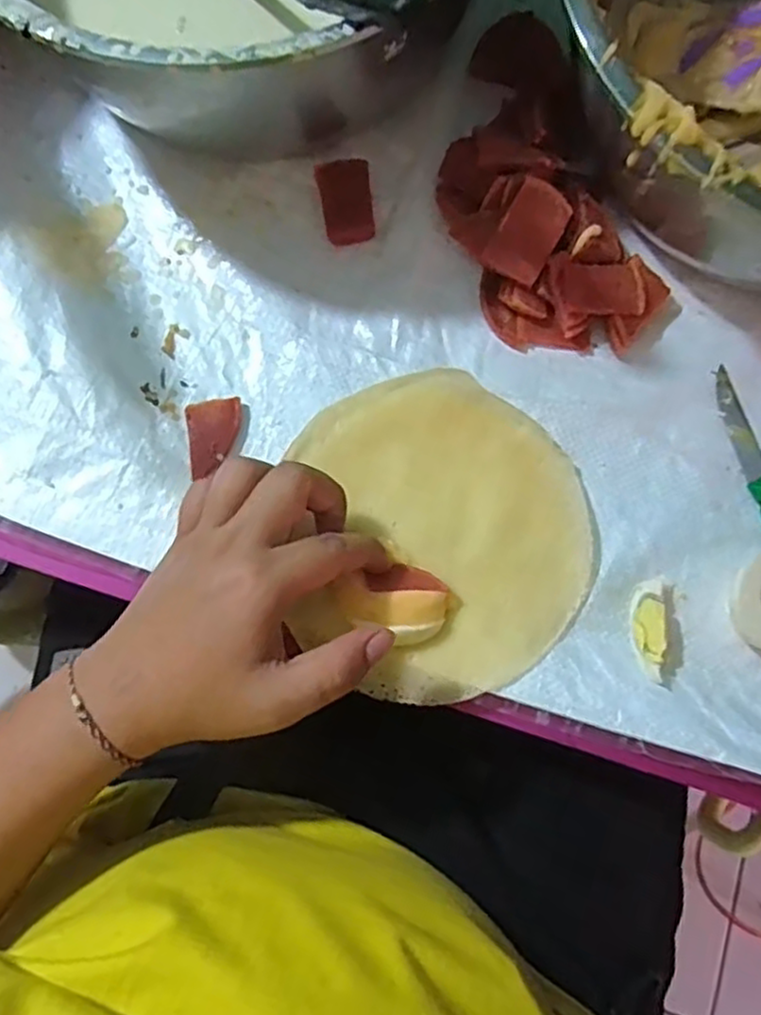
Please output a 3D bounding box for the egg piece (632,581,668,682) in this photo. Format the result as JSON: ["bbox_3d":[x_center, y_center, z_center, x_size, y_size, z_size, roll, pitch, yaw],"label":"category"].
[{"bbox_3d":[0.138,0.063,0.361,0.013,0.015,0.049,3,80,0],"label":"egg piece"}]

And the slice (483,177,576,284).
[{"bbox_3d":[0.079,-0.145,0.371,0.031,0.004,0.048,29,99,-11],"label":"slice"}]

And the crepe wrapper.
[{"bbox_3d":[0.034,0.013,0.374,0.151,0.012,0.169,-4,80,-1],"label":"crepe wrapper"}]

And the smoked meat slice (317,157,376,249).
[{"bbox_3d":[-0.018,-0.175,0.404,0.028,0.009,0.045,-11,80,-2],"label":"smoked meat slice"}]

